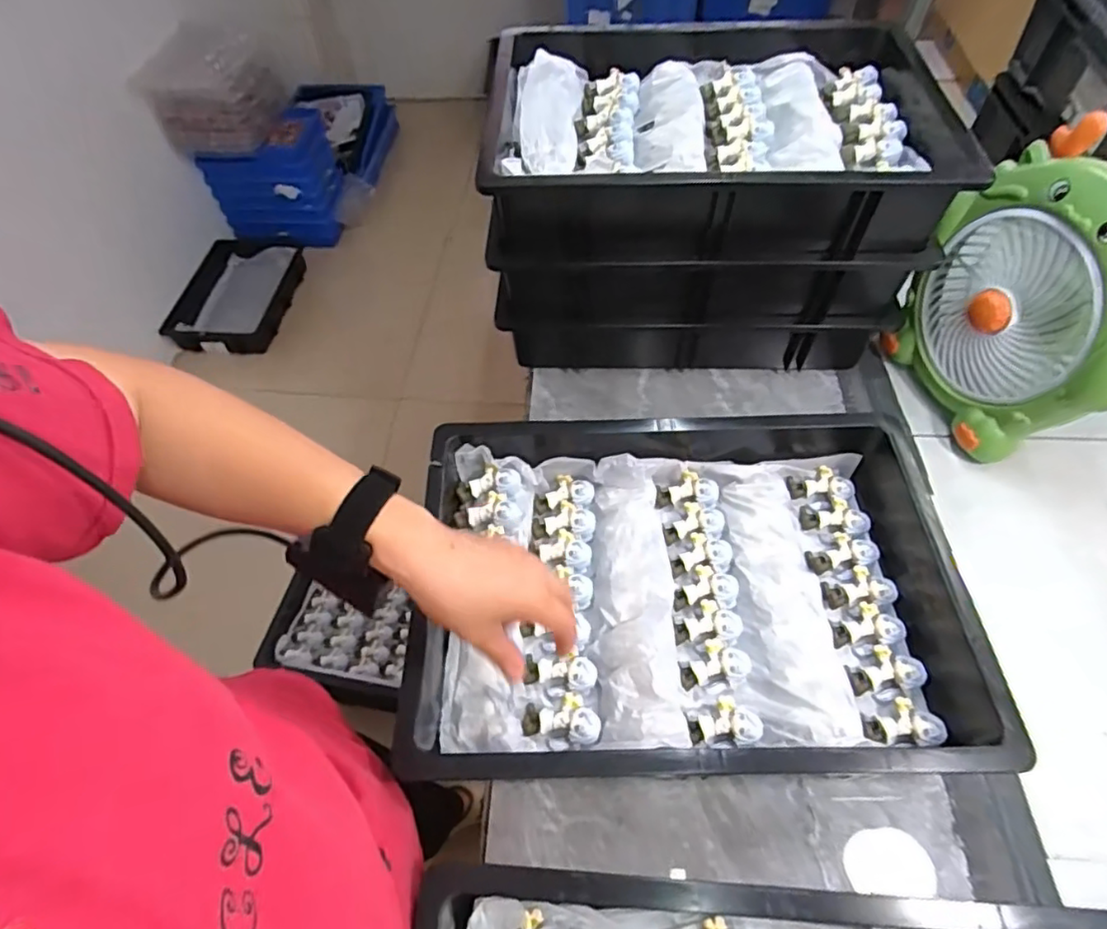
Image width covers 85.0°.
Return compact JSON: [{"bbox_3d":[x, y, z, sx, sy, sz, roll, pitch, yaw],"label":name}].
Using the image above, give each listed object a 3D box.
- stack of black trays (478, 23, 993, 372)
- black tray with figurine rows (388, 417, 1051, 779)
[{"bbox_3d":[0.182,-0.338,0.779,0.485,0.277,0.421,1,56,3],"label":"stack of black trays"},{"bbox_3d":[0.123,0.109,0.546,0.466,0.102,0.320,-2,56,2],"label":"black tray with figurine rows"}]

